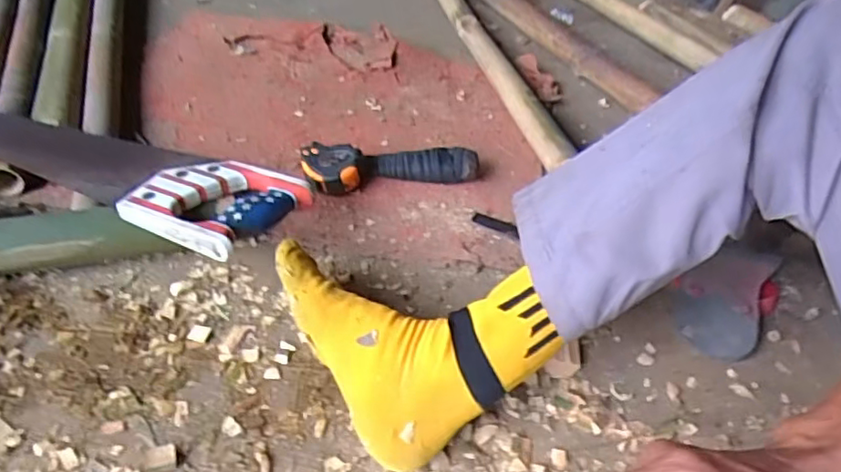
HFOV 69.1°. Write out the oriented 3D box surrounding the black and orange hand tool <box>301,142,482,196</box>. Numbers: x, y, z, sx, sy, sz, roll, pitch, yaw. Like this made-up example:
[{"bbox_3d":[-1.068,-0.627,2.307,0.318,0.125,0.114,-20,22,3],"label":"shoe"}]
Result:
[{"bbox_3d":[-0.036,-0.087,0.730,0.205,0.043,0.063,-3,44,-12],"label":"black and orange hand tool"}]

